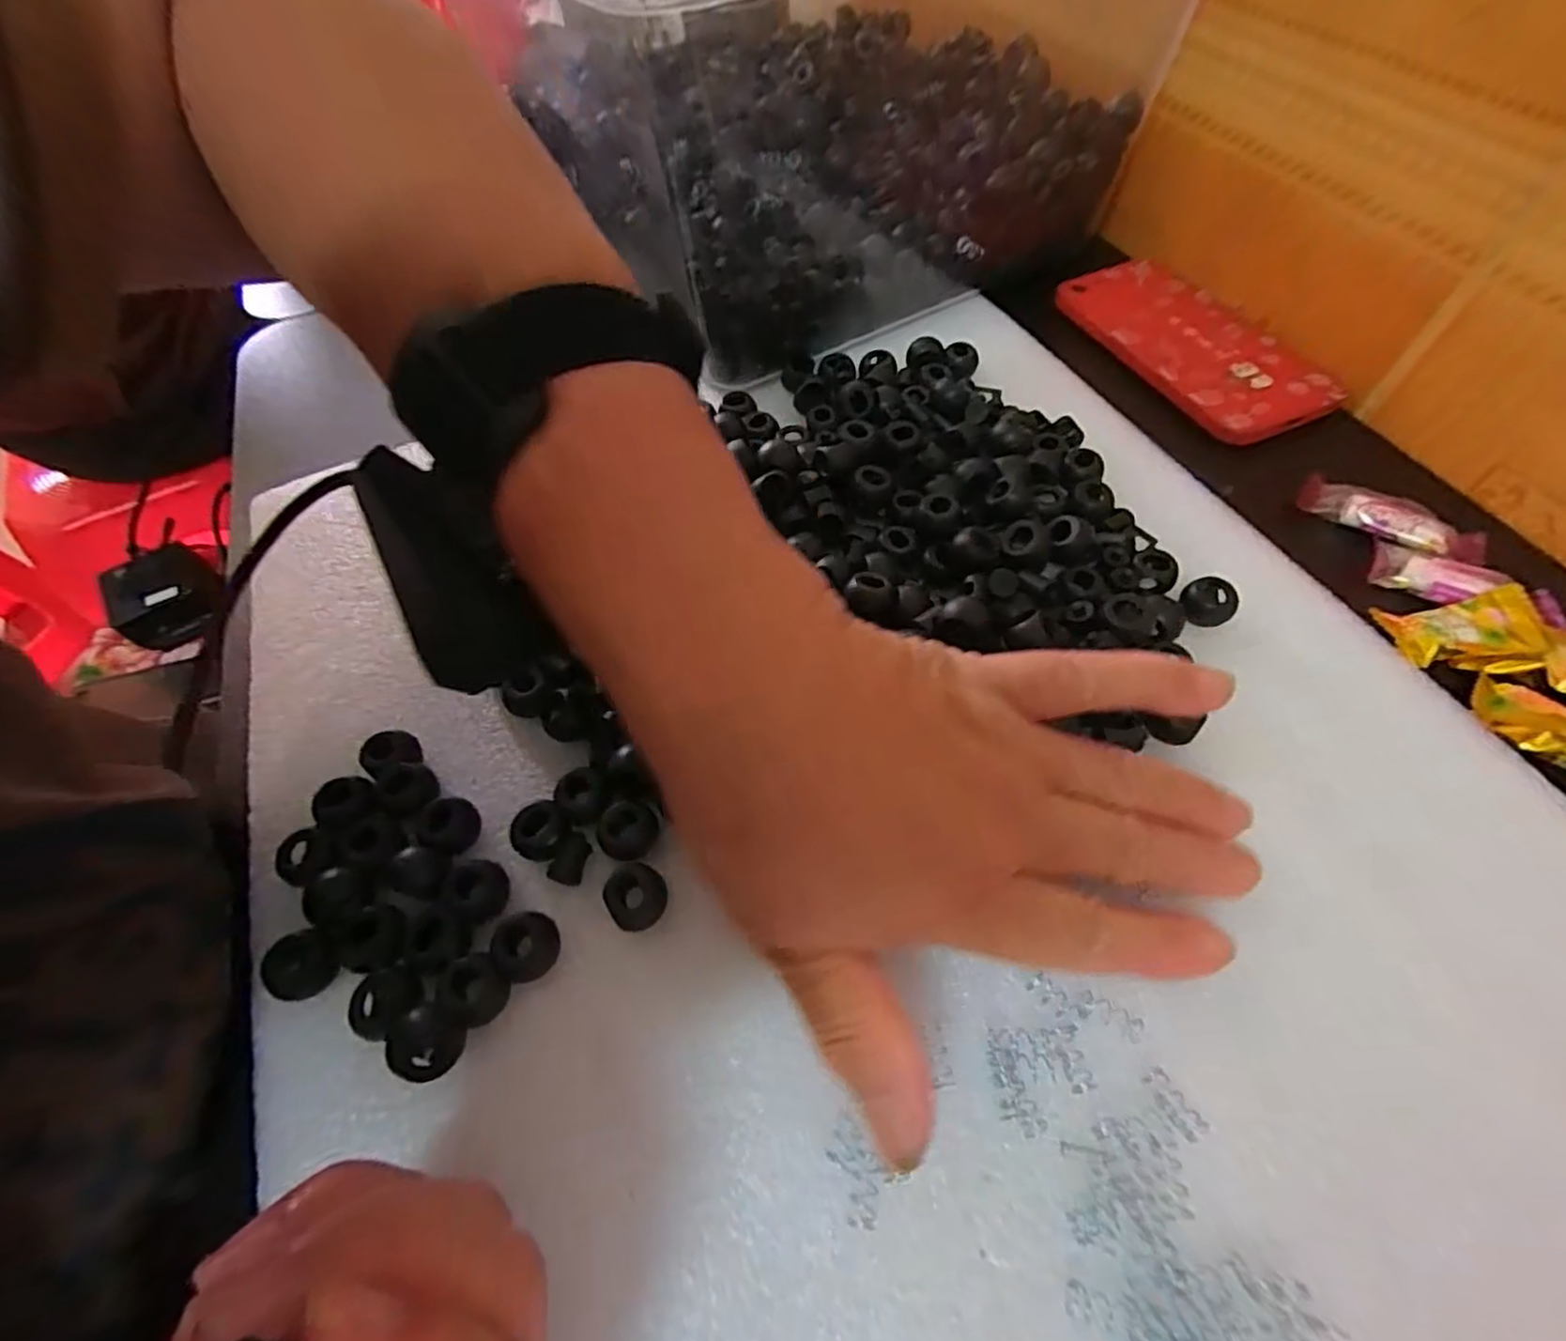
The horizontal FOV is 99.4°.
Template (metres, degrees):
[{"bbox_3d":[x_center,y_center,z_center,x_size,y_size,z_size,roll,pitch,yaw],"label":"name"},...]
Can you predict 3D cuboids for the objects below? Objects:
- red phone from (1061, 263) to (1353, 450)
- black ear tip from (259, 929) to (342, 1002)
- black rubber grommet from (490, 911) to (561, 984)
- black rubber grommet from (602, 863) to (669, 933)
[{"bbox_3d":[0.203,-0.166,0.332,0.065,0.011,0.136,-22,60,-10],"label":"red phone"},{"bbox_3d":[-0.133,0.083,0.187,0.018,0.012,0.017,6,59,7],"label":"black ear tip"},{"bbox_3d":[-0.071,0.077,0.186,0.014,0.013,0.017,21,63,12],"label":"black rubber grommet"},{"bbox_3d":[-0.042,0.066,0.194,0.017,0.012,0.017,-1,58,2],"label":"black rubber grommet"}]

